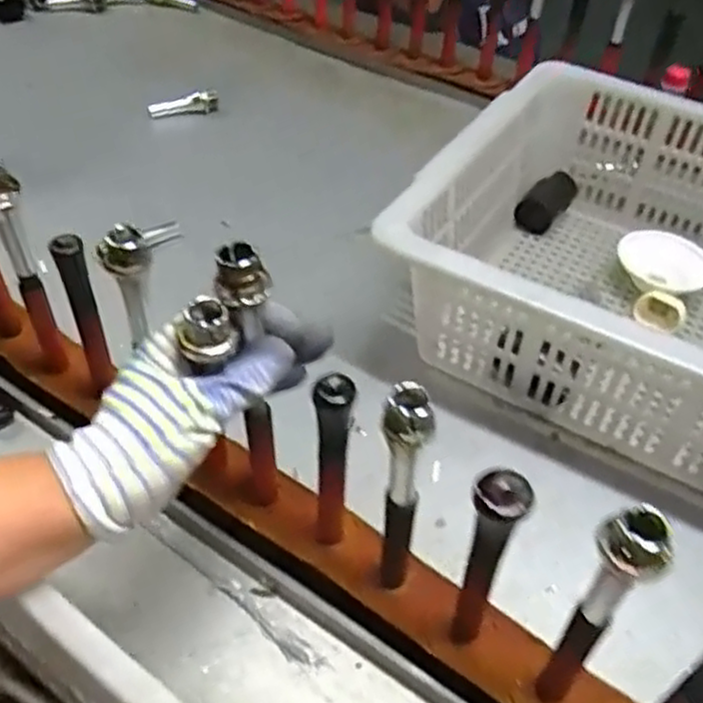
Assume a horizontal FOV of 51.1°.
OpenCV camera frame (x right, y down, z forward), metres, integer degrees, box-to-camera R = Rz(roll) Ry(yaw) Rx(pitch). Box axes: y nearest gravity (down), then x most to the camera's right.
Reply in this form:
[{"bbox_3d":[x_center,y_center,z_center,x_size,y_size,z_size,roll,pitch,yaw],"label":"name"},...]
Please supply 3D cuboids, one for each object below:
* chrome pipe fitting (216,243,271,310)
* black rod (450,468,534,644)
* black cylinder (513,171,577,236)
[{"bbox_3d":[-0.051,-0.037,0.346,0.025,0.022,0.021,-4,46,-7],"label":"chrome pipe fitting"},{"bbox_3d":[0.065,0.112,0.377,0.023,0.147,0.021,2,46,-2],"label":"black rod"},{"bbox_3d":[0.199,-0.153,0.753,0.039,0.047,0.066,30,53,24],"label":"black cylinder"}]

